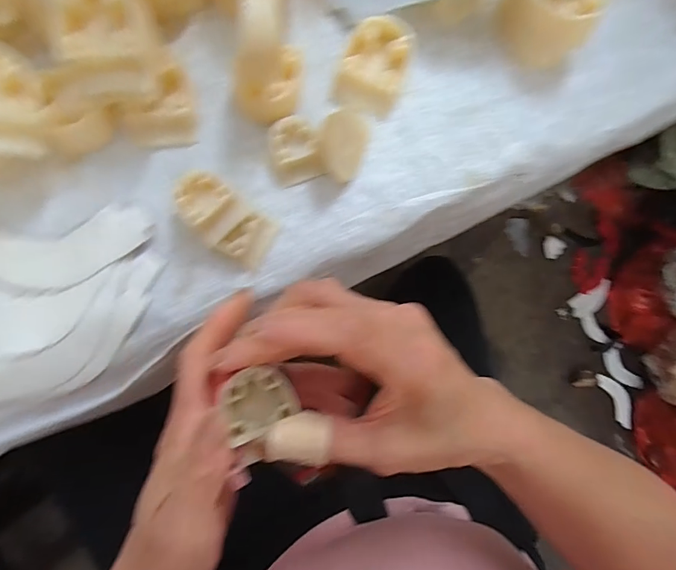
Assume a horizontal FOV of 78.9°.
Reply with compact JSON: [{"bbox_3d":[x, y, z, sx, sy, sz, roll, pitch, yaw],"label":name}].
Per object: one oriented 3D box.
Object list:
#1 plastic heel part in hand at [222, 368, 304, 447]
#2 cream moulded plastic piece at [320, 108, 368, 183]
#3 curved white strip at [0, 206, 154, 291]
[{"bbox_3d":[-0.033,0.050,0.179,0.030,0.010,0.028,-15,85,-7],"label":"plastic heel part in hand"},{"bbox_3d":[0.001,-0.094,0.277,0.034,0.015,0.044,18,94,-31],"label":"cream moulded plastic piece"},{"bbox_3d":[-0.176,-0.020,0.260,0.114,0.004,0.041,-16,85,-7],"label":"curved white strip"}]

